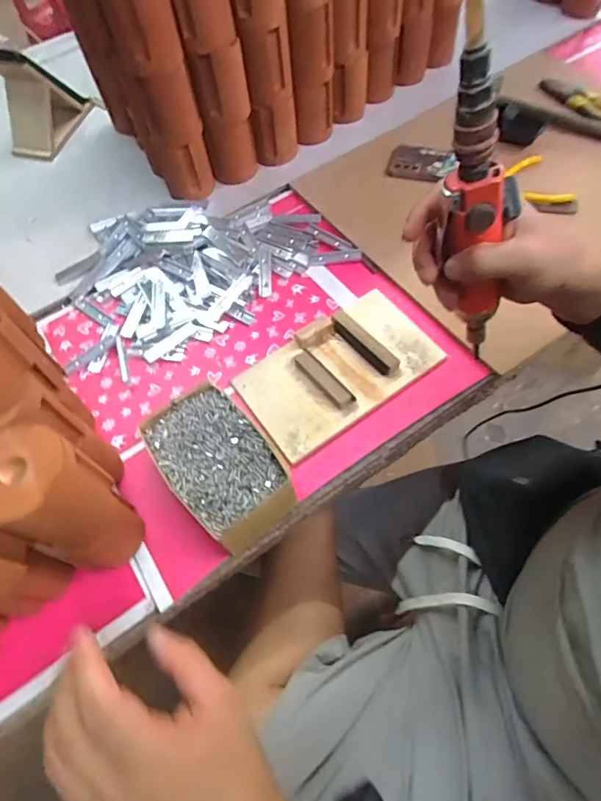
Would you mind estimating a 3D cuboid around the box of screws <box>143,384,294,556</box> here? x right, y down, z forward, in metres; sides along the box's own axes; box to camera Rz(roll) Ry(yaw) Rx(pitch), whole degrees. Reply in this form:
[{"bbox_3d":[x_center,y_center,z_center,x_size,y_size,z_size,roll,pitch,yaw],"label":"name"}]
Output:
[{"bbox_3d":[-0.093,0.074,0.525,0.113,0.054,0.184,-36,65,-15],"label":"box of screws"}]

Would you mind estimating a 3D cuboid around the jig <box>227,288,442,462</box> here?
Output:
[{"bbox_3d":[0.051,-0.043,0.597,0.246,0.035,0.146,-33,67,-16],"label":"jig"}]

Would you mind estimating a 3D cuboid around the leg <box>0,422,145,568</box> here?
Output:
[{"bbox_3d":[-0.216,0.097,0.427,0.078,0.195,0.074,-2,62,3],"label":"leg"}]

